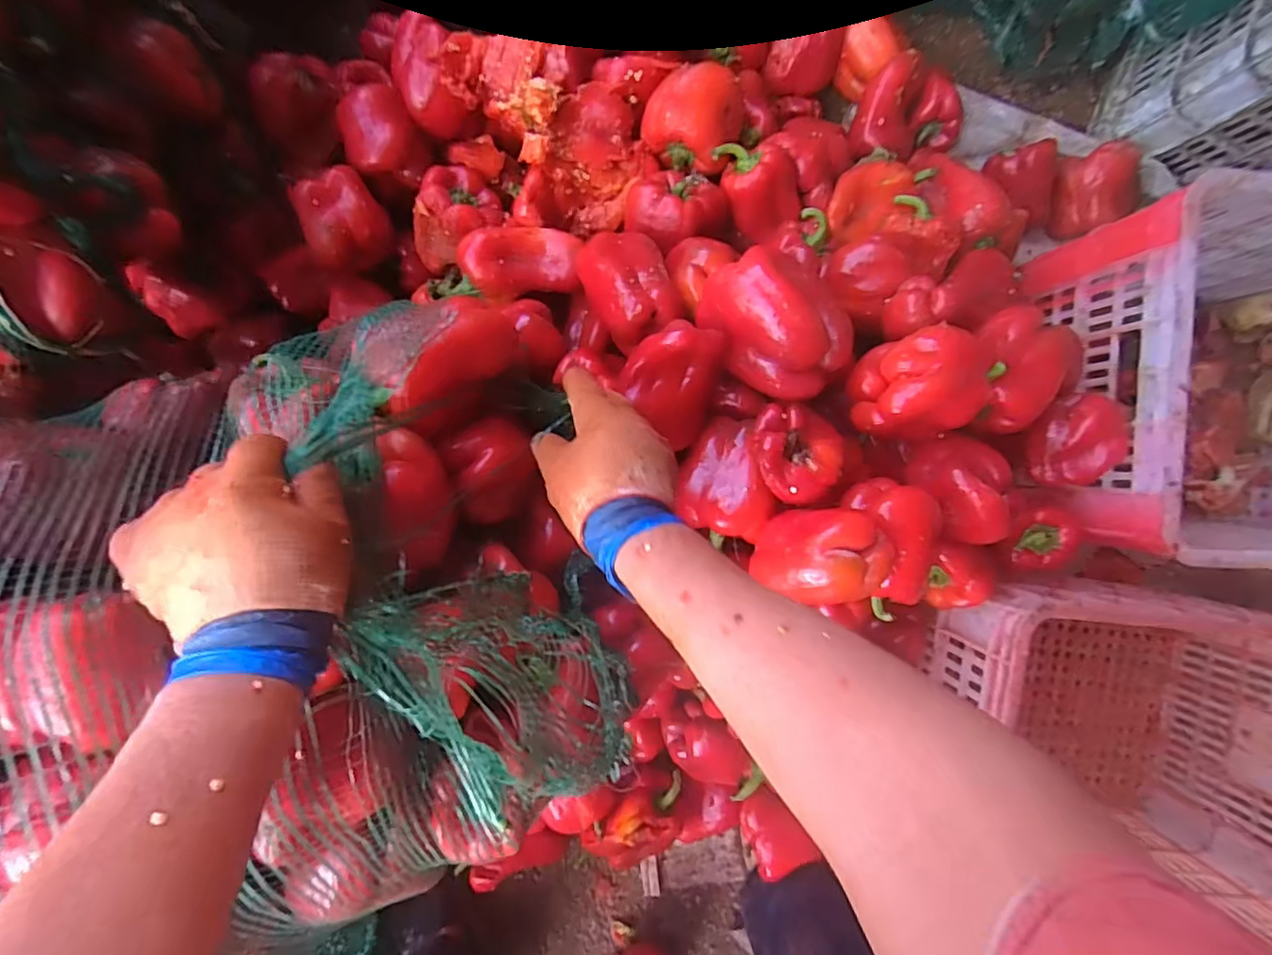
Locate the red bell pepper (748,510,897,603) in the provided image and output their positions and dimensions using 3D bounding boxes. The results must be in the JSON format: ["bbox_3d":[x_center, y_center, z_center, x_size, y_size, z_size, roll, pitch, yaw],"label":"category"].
[{"bbox_3d":[0.148,0.061,0.460,0.098,0.055,0.066,-8,94,-6],"label":"red bell pepper"}]

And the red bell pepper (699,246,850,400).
[{"bbox_3d":[0.118,-0.129,0.475,0.088,0.070,0.122,-43,97,-3],"label":"red bell pepper"}]

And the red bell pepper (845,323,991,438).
[{"bbox_3d":[0.247,-0.082,0.512,0.107,0.071,0.093,-8,94,-6],"label":"red bell pepper"}]

